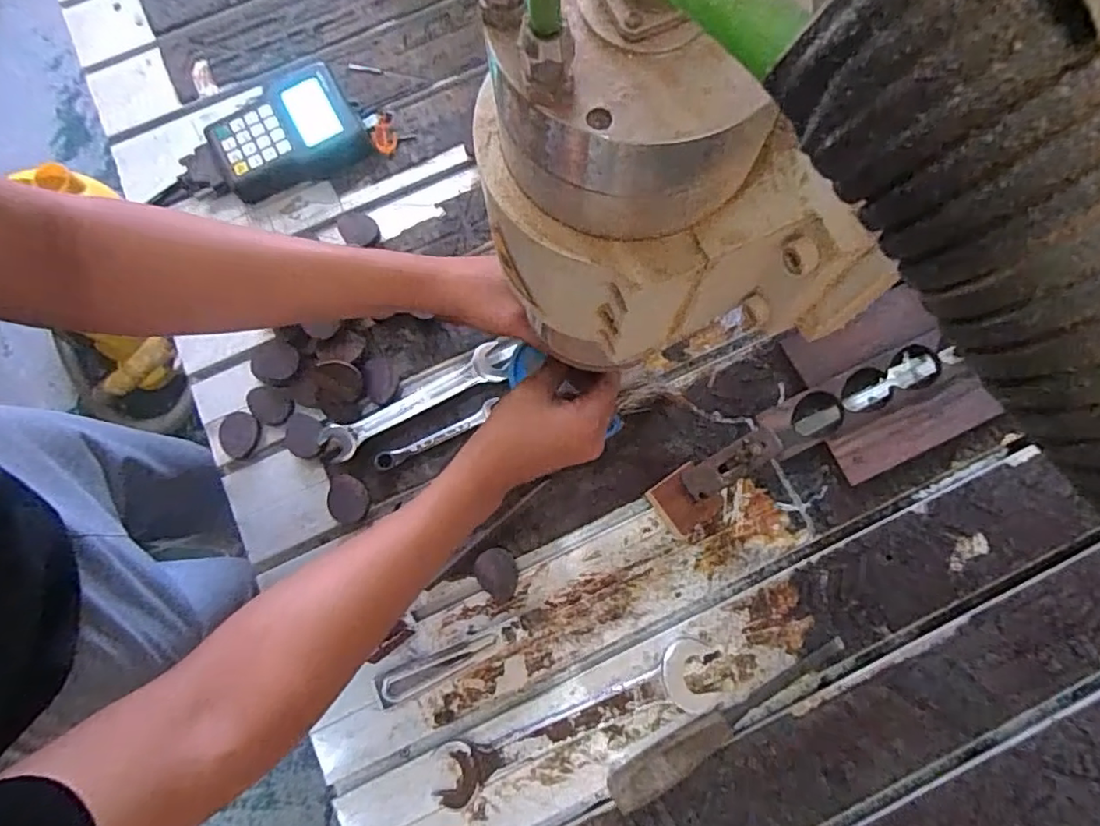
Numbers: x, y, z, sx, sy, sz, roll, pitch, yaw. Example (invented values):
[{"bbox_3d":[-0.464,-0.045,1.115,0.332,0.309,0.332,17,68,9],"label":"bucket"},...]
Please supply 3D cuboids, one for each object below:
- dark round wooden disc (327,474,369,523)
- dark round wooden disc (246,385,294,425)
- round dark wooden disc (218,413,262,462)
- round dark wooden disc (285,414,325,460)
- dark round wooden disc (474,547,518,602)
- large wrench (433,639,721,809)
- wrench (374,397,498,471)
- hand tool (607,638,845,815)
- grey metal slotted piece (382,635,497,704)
[{"bbox_3d":[-0.186,0.079,0.551,0.036,0.005,0.044,-44,79,-8],"label":"dark round wooden disc"},{"bbox_3d":[-0.268,-0.007,0.577,0.046,0.006,0.032,36,80,9],"label":"dark round wooden disc"},{"bbox_3d":[-0.293,0.022,0.570,0.037,0.007,0.043,0,77,2],"label":"round dark wooden disc"},{"bbox_3d":[-0.235,0.023,0.576,0.035,0.006,0.042,-10,77,-1],"label":"round dark wooden disc"},{"bbox_3d":[-0.046,0.144,0.540,0.036,0.004,0.045,-31,78,-6],"label":"dark round wooden disc"},{"bbox_3d":[0.024,0.262,0.511,0.254,0.010,0.054,-20,77,-3],"label":"large wrench"},{"bbox_3d":[-0.106,0.021,0.567,0.125,0.007,0.018,-27,77,-5],"label":"wrench"},{"bbox_3d":[0.149,0.253,0.499,0.227,0.022,0.028,-30,78,-5],"label":"hand tool"},{"bbox_3d":[-0.094,0.221,0.521,0.102,0.012,0.025,-22,77,-3],"label":"grey metal slotted piece"}]

